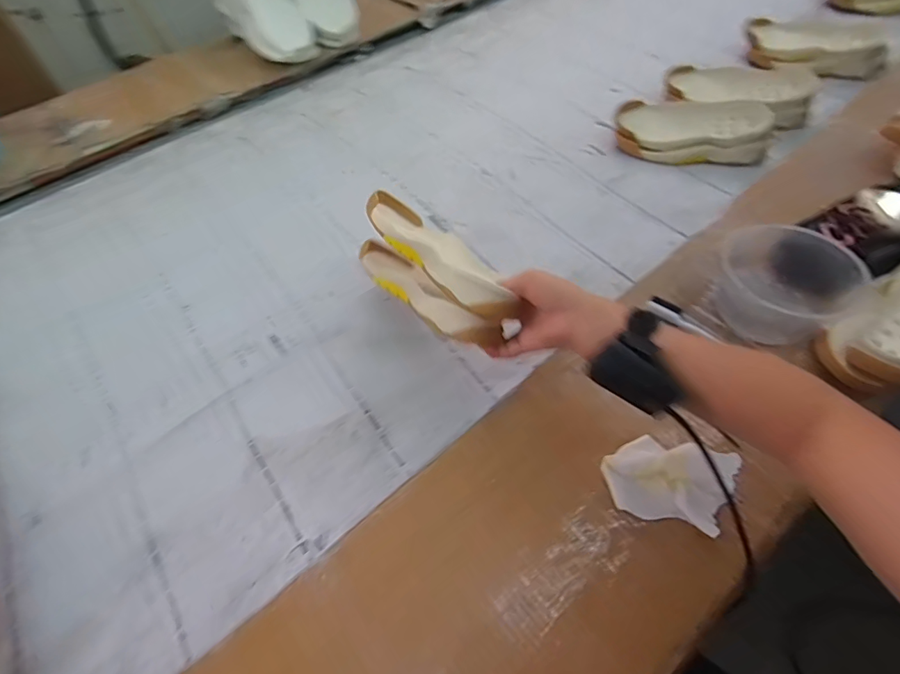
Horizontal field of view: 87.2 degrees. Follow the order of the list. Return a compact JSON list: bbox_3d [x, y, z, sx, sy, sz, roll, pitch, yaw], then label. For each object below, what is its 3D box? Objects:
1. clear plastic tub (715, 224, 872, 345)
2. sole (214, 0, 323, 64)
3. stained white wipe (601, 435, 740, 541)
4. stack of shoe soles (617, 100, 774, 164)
[{"bbox_3d":[0.361,-0.052,0.534,0.128,0.085,0.136,-39,62,-21],"label":"clear plastic tub"},{"bbox_3d":[-0.400,-0.697,1.020,0.128,0.062,0.292,-37,82,-22],"label":"sole"},{"bbox_3d":[0.210,0.131,0.443,0.120,0.025,0.081,13,57,12],"label":"stained white wipe"},{"bbox_3d":[0.404,-0.346,0.793,0.244,0.067,0.103,12,57,12],"label":"stack of shoe soles"}]

